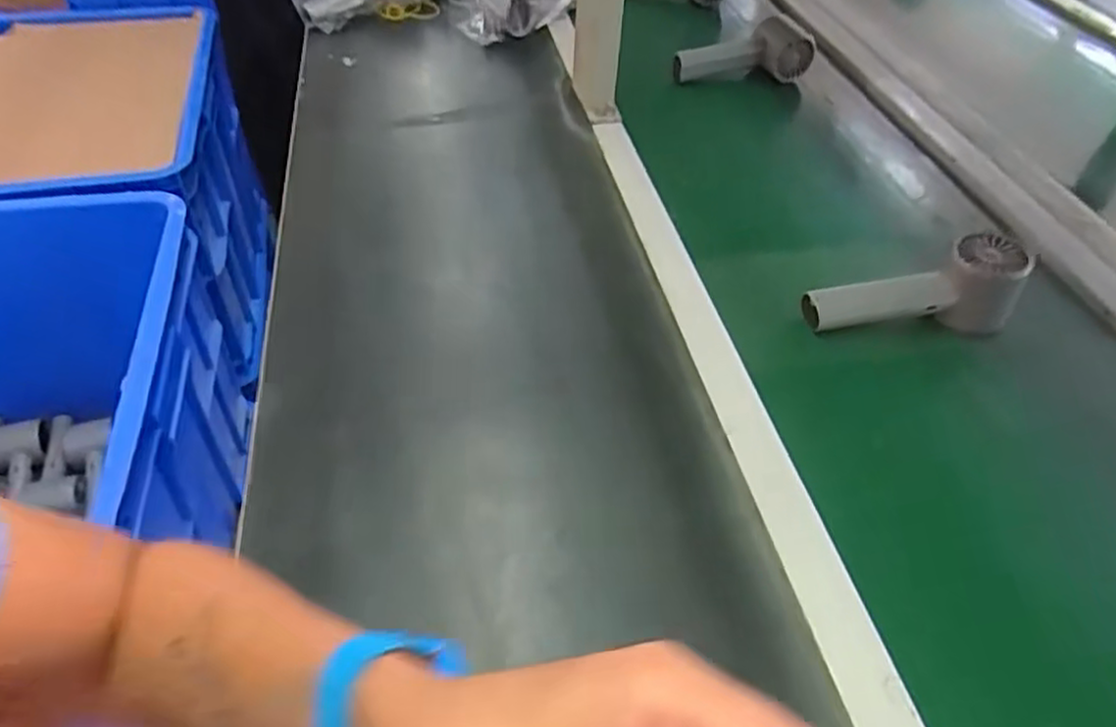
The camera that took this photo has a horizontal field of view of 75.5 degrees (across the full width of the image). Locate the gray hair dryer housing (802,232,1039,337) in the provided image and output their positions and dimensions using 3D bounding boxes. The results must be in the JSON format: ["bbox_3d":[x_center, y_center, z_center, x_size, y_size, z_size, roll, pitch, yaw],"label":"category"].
[{"bbox_3d":[0.263,-0.062,0.542,0.149,0.061,0.050,1,46,-1],"label":"gray hair dryer housing"}]

